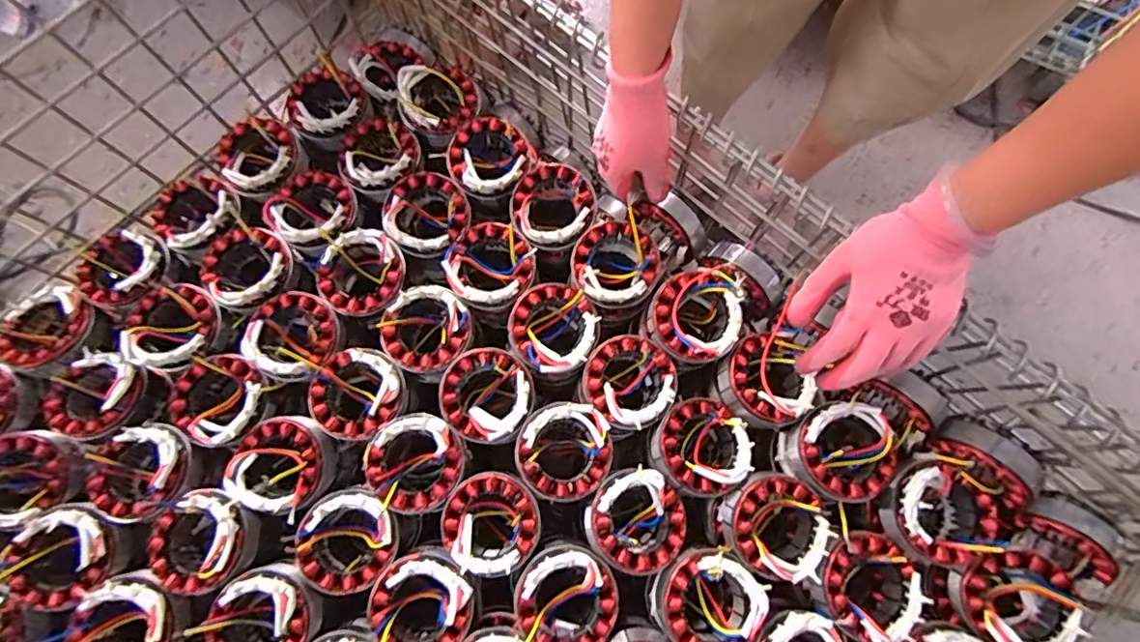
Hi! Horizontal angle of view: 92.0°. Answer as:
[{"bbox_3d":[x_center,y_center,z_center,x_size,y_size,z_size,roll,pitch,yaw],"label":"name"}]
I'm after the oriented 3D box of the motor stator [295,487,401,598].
[{"bbox_3d":[-0.200,0.200,0.502,0.085,0.044,0.088,0,75,2],"label":"motor stator"}]

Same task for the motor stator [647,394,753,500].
[{"bbox_3d":[0.121,0.117,0.515,0.086,0.045,0.088,0,75,2],"label":"motor stator"}]

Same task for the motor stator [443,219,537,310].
[{"bbox_3d":[-0.080,-0.055,0.557,0.085,0.039,0.086,0,75,2],"label":"motor stator"}]

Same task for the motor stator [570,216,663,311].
[{"bbox_3d":[0.046,-0.055,0.553,0.086,0.034,0.084,0,76,2],"label":"motor stator"}]

